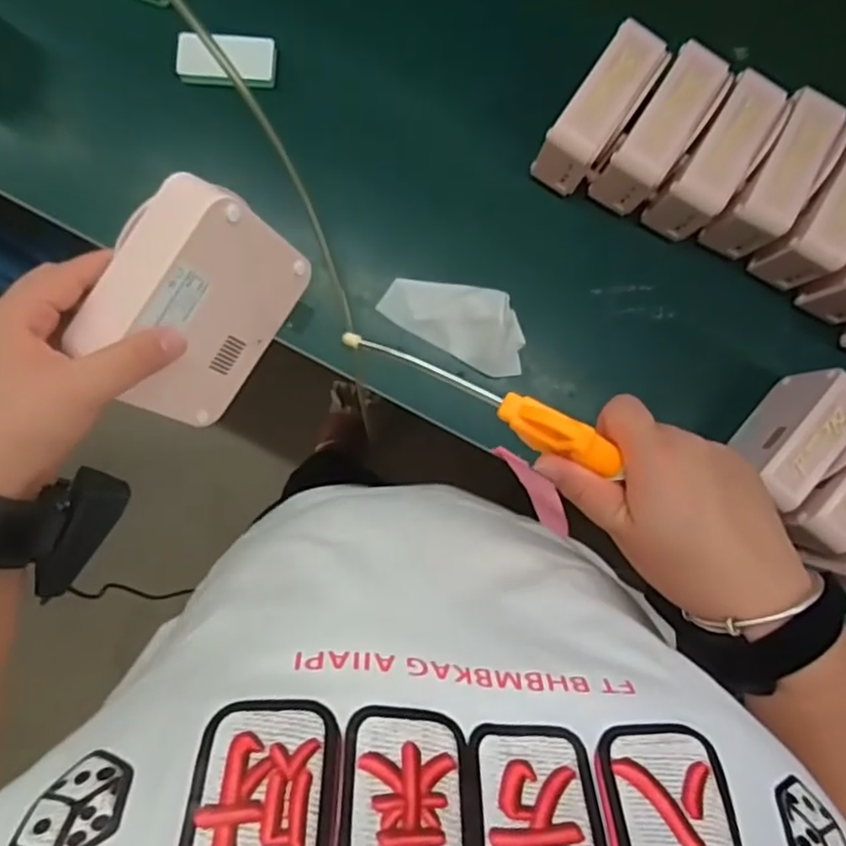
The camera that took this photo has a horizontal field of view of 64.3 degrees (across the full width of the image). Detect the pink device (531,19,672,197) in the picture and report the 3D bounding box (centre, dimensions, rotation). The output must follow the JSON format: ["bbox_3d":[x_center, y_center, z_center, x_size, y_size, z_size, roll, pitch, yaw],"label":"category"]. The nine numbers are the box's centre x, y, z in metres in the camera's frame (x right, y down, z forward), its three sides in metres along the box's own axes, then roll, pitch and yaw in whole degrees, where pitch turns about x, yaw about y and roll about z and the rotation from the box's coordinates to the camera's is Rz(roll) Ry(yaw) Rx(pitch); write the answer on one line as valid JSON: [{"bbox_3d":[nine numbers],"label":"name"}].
[{"bbox_3d":[0.157,-0.277,0.605,0.059,0.087,0.125,35,87,1],"label":"pink device"}]

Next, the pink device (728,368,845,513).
[{"bbox_3d":[0.328,0.019,0.602,0.057,0.103,0.126,41,87,2],"label":"pink device"}]

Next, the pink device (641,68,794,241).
[{"bbox_3d":[0.260,-0.234,0.610,0.057,0.097,0.126,33,87,1],"label":"pink device"}]

